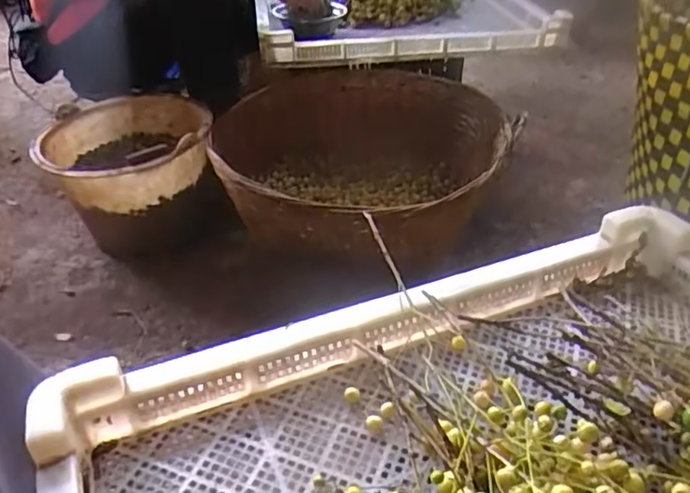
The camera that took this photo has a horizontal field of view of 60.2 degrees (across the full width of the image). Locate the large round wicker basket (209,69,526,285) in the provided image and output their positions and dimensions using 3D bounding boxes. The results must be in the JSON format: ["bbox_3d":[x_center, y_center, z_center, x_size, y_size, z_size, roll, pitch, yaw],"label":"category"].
[{"bbox_3d":[0.032,-0.118,1.105,0.503,0.248,0.479,0,35,0],"label":"large round wicker basket"}]

